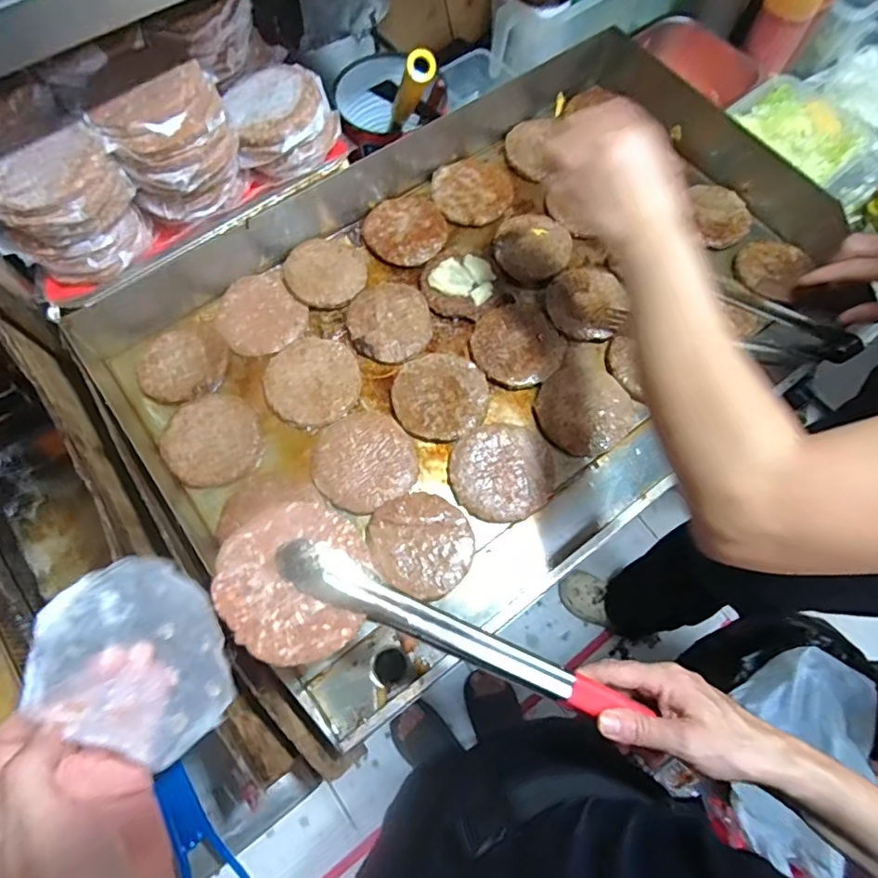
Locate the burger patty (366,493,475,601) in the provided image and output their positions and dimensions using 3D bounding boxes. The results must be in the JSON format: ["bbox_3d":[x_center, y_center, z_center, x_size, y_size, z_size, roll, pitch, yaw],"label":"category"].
[{"bbox_3d":[-0.017,0.098,0.523,0.090,0.009,0.099,1,69,-1],"label":"burger patty"}]

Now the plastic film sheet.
[{"bbox_3d":[-0.168,0.124,0.322,0.115,0.023,0.097,43,48,-22],"label":"plastic film sheet"}]

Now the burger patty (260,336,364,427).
[{"bbox_3d":[-0.133,-0.062,0.582,0.097,0.006,0.098,-25,71,-11],"label":"burger patty"}]

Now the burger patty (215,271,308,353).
[{"bbox_3d":[-0.200,-0.140,0.609,0.090,0.007,0.101,-37,74,-15],"label":"burger patty"}]

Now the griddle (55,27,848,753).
[{"bbox_3d":[0.047,-0.133,0.597,0.751,0.082,0.503,-35,74,-14],"label":"griddle"}]

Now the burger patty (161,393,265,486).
[{"bbox_3d":[-0.229,0.001,0.557,0.093,0.009,0.097,1,69,-1],"label":"burger patty"}]

